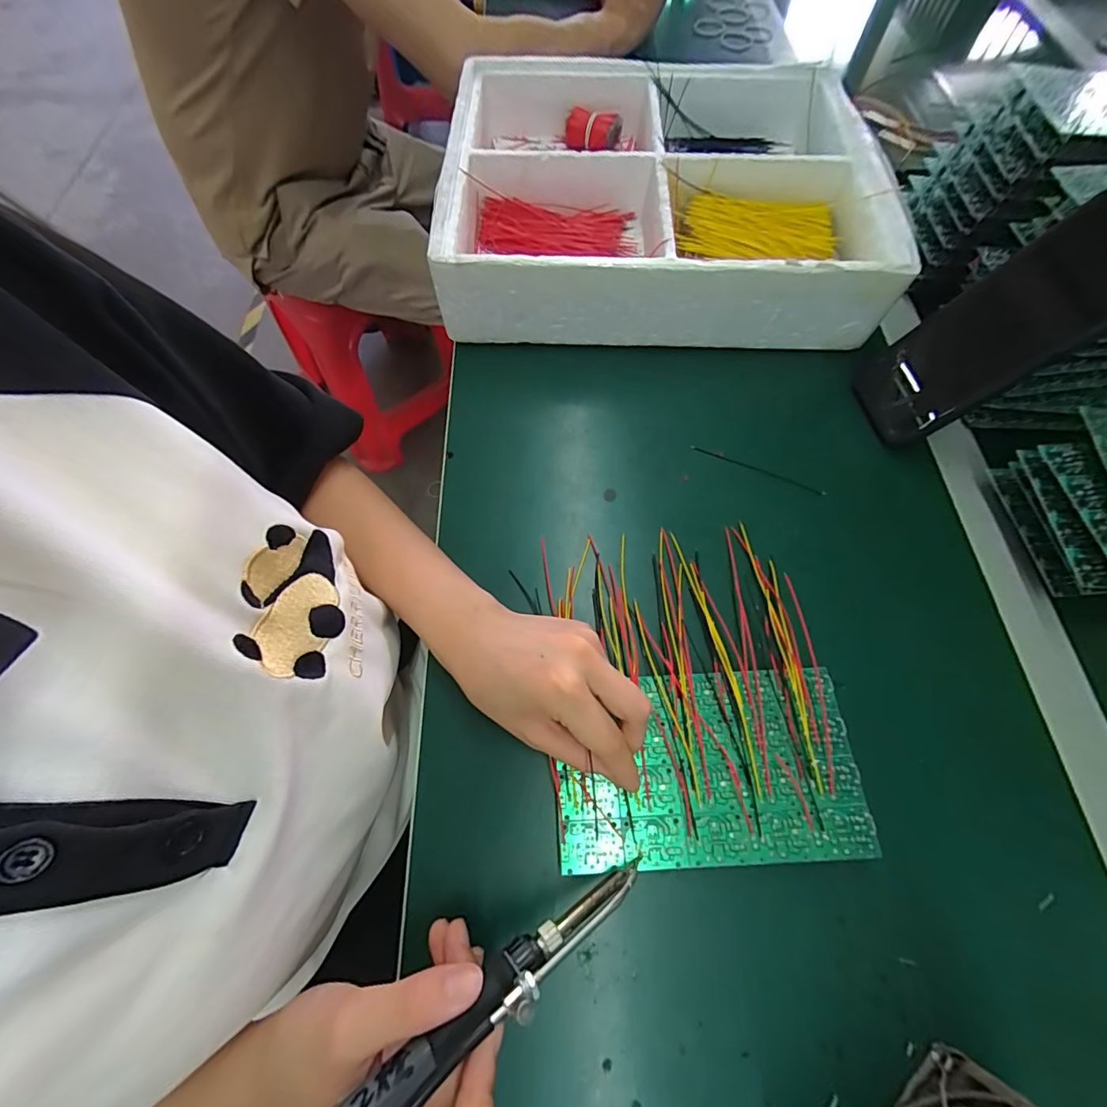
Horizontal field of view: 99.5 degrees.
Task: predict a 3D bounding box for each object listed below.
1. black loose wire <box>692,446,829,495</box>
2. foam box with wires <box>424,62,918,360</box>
[{"bbox_3d":[0.161,-0.067,0.373,0.107,0.004,0.005,24,68,11],"label":"black loose wire"},{"bbox_3d":[0.094,-0.345,0.455,0.368,0.085,0.326,1,66,1],"label":"foam box with wires"}]

